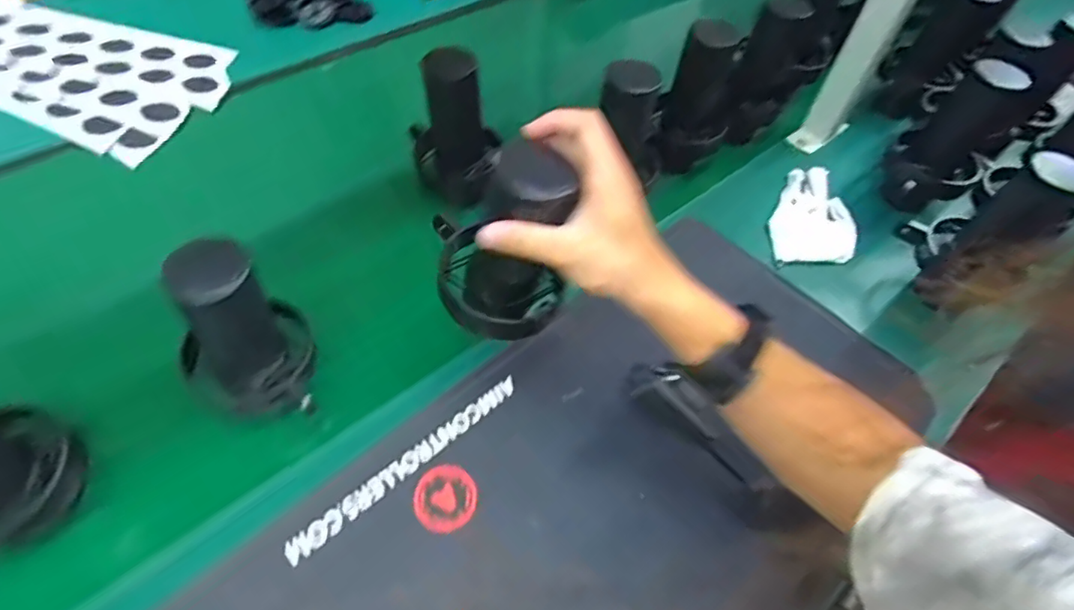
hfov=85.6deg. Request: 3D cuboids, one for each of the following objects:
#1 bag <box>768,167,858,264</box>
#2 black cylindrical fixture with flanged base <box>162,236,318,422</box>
[{"bbox_3d":[0.321,-0.098,0.701,0.063,0.096,0.143,5,53,-3],"label":"bag"},{"bbox_3d":[-0.212,0.023,0.428,0.091,0.135,0.089,-37,65,-28],"label":"black cylindrical fixture with flanged base"}]

